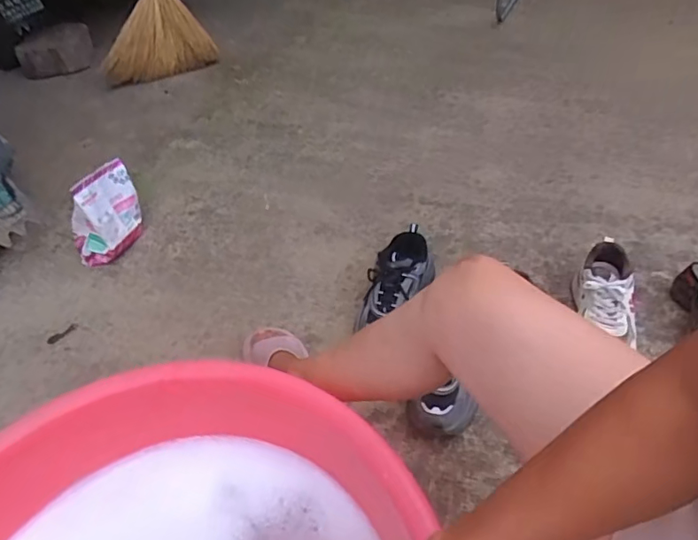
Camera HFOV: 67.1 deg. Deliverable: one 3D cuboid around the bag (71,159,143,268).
[{"bbox_3d":[-0.591,-0.140,1.270,0.087,0.207,0.173,6,44,17],"label":"bag"}]

